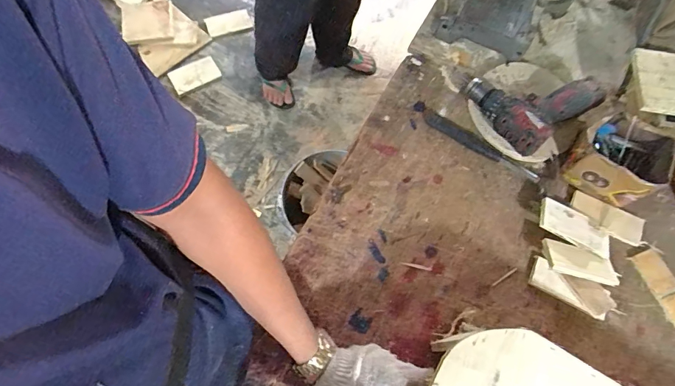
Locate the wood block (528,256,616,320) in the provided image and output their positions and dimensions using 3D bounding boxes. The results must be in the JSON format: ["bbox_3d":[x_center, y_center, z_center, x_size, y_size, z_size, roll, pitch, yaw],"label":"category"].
[{"bbox_3d":[0.335,0.137,0.597,0.109,0.024,0.042,29,69,9],"label":"wood block"}]

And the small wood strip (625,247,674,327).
[{"bbox_3d":[0.488,0.140,0.626,0.045,0.009,0.116,-21,70,-11],"label":"small wood strip"}]

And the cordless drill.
[{"bbox_3d":[0.325,-0.161,0.703,0.175,0.078,0.158,-34,73,-15],"label":"cordless drill"}]

